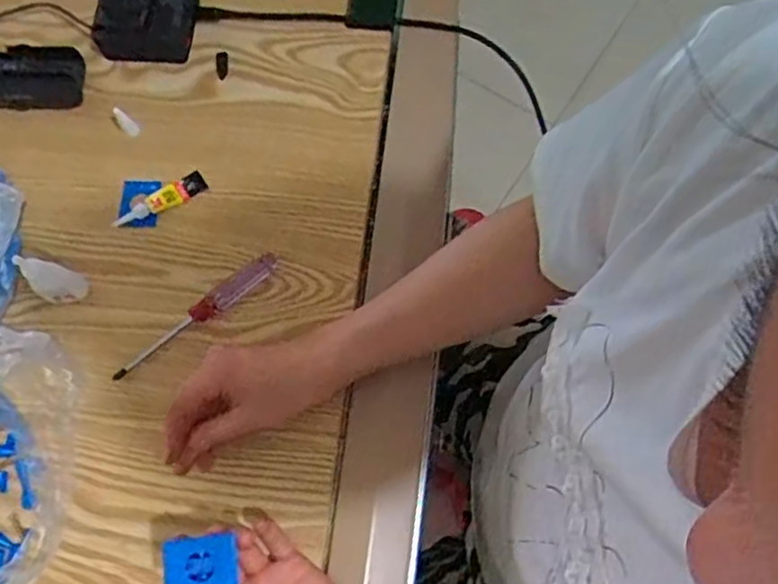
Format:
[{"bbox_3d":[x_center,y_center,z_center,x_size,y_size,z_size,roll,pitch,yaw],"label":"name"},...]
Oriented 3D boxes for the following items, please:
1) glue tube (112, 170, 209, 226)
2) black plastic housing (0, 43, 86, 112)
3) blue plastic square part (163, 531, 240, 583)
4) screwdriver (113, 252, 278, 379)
[{"bbox_3d":[-0.187,-0.073,0.583,0.079,0.008,0.020,-34,76,-9],"label":"glue tube"},{"bbox_3d":[-0.319,-0.186,0.618,0.109,0.033,0.046,5,74,2],"label":"black plastic housing"},{"bbox_3d":[-0.117,0.170,0.444,0.043,0.007,0.034,-8,74,-2],"label":"blue plastic square part"},{"bbox_3d":[-0.149,0.017,0.551,0.148,0.013,0.021,-37,77,-9],"label":"screwdriver"}]

